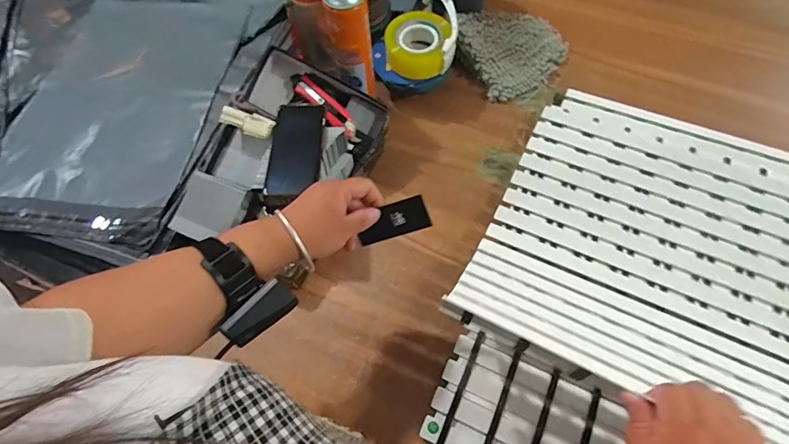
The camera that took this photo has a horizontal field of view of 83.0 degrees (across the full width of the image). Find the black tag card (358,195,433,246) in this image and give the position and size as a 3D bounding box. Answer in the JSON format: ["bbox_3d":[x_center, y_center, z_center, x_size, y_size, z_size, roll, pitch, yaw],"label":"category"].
[{"bbox_3d":[-0.002,0.000,0.511,0.083,0.039,0.006,-21,21,4],"label":"black tag card"}]

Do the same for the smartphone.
[{"bbox_3d":[-0.145,-0.108,0.657,0.073,0.008,0.154,3,67,-4],"label":"smartphone"}]

